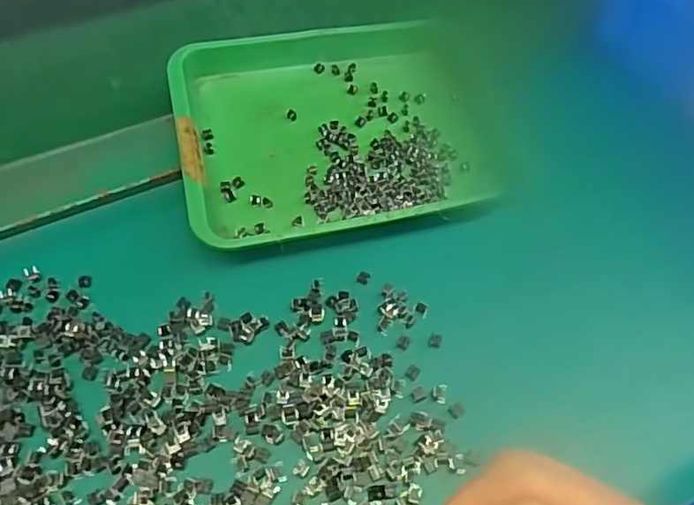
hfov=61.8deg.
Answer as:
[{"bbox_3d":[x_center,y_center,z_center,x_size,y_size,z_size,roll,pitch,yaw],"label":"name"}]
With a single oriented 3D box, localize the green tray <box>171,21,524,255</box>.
[{"bbox_3d":[-0.003,-0.090,0.388,0.212,0.031,0.174,-12,57,-10],"label":"green tray"}]

